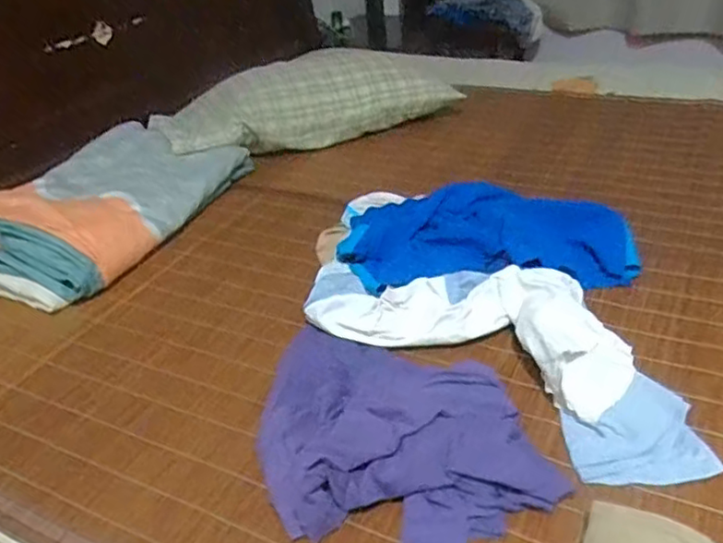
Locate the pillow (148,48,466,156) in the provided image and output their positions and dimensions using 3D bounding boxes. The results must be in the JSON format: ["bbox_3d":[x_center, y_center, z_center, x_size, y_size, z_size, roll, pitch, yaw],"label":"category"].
[{"bbox_3d":[-0.135,-0.397,1.492,0.655,0.145,0.348,-18,34,-18],"label":"pillow"}]

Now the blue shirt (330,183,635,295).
[{"bbox_3d":[0.183,-0.046,0.963,0.424,0.079,0.223,-6,32,1],"label":"blue shirt"}]

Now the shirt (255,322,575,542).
[{"bbox_3d":[0.020,0.151,0.701,0.265,0.059,0.376,-15,33,-14],"label":"shirt"}]

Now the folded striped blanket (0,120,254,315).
[{"bbox_3d":[-0.455,-0.127,1.161,0.301,0.116,0.521,11,36,25],"label":"folded striped blanket"}]

